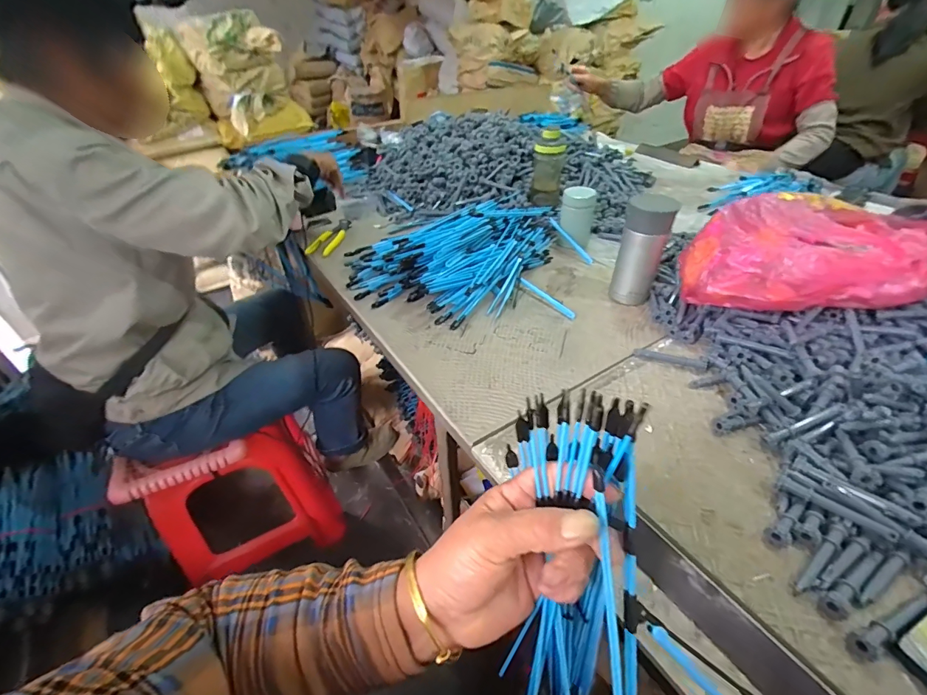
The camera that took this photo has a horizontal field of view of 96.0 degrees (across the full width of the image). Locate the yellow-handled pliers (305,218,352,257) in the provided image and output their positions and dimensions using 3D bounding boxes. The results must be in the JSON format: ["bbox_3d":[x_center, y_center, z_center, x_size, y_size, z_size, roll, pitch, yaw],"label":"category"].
[{"bbox_3d":[-0.300,-0.249,0.927,0.060,0.014,0.153,1,40,3],"label":"yellow-handled pliers"}]

